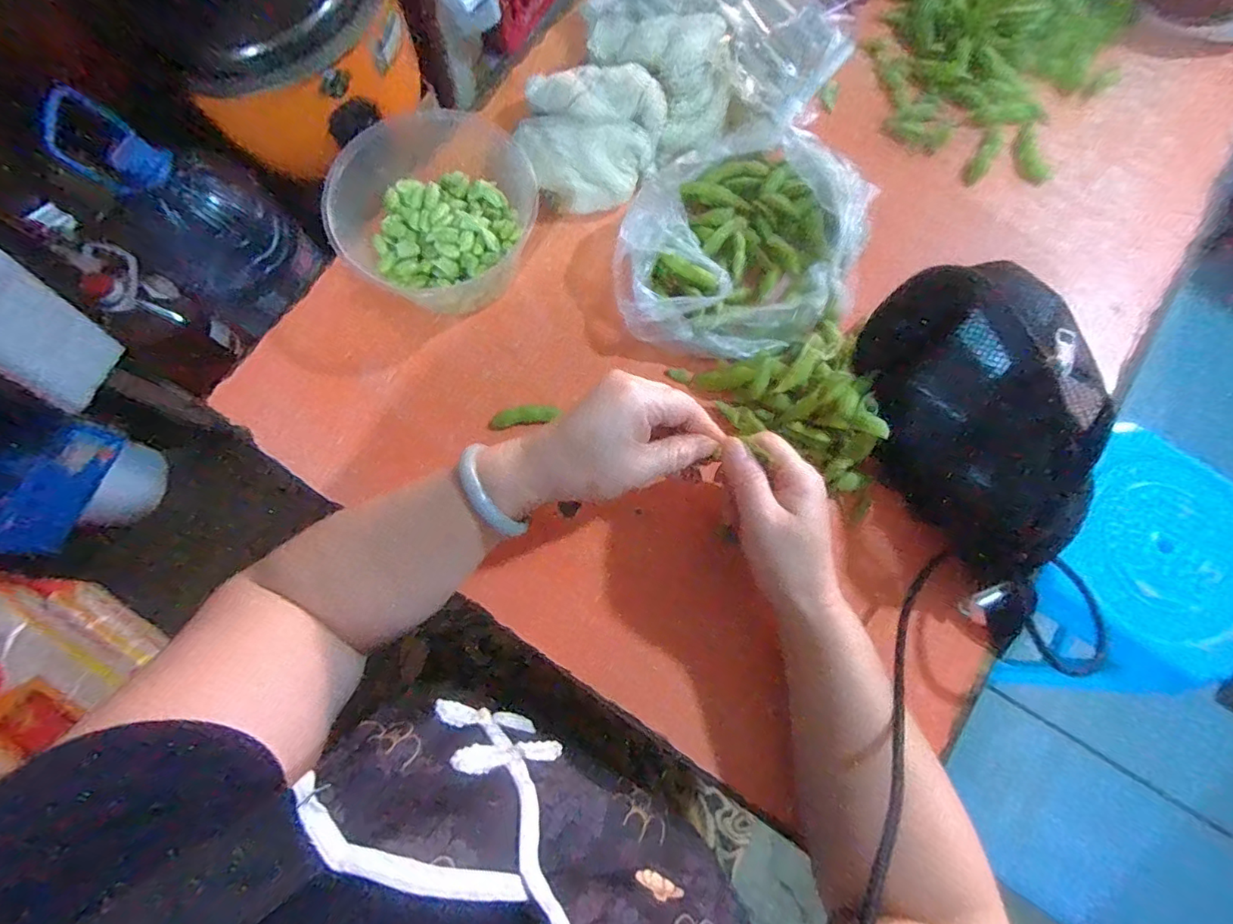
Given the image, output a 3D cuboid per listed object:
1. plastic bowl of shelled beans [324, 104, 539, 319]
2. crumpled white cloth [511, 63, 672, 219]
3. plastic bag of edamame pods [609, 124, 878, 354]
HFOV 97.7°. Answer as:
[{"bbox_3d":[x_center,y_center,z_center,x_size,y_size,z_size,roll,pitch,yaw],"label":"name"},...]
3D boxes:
[{"bbox_3d":[-0.131,-0.200,0.429,0.152,0.051,0.156,40,79,7],"label":"plastic bowl of shelled beans"},{"bbox_3d":[-0.025,-0.258,0.432,0.114,0.063,0.095,16,78,2],"label":"crumpled white cloth"},{"bbox_3d":[0.096,-0.166,0.416,0.200,0.067,0.164,-41,82,-9],"label":"plastic bag of edamame pods"}]

